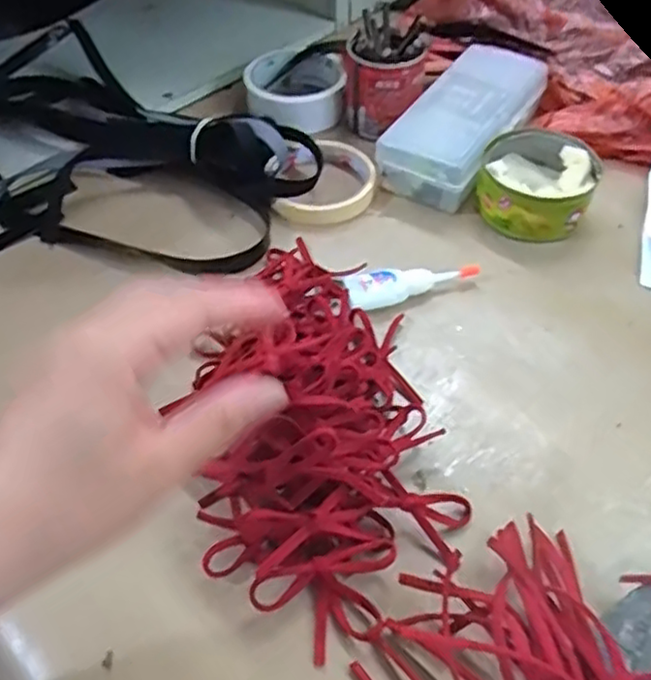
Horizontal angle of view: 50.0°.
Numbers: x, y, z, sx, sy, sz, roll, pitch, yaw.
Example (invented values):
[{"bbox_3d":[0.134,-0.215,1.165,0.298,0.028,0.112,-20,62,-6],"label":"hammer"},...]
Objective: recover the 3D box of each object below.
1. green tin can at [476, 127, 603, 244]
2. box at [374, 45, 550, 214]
[{"bbox_3d":[0.158,-0.116,0.519,0.079,0.046,0.081,-1,50,2],"label":"green tin can"},{"bbox_3d":[0.111,-0.174,0.565,0.078,0.049,0.157,28,57,23],"label":"box"}]

